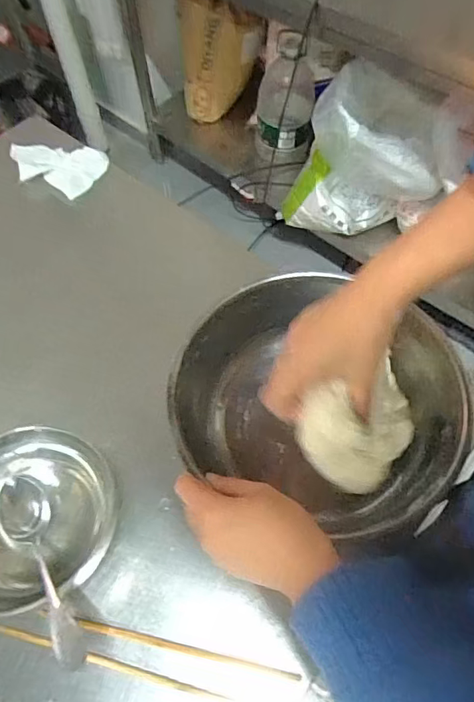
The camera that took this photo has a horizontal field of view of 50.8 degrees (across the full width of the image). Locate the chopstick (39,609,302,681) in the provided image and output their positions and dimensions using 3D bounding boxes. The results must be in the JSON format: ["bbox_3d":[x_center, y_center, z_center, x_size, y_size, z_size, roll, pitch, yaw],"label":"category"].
[{"bbox_3d":[-0.060,0.246,0.420,0.225,0.009,0.007,9,60,8],"label":"chopstick"}]

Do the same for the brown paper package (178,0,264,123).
[{"bbox_3d":[-0.041,-0.865,1.484,0.238,0.363,0.073,-10,59,-3],"label":"brown paper package"}]

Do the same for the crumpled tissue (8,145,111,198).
[{"bbox_3d":[-0.267,-0.276,0.734,0.150,0.016,0.092,19,62,14],"label":"crumpled tissue"}]

